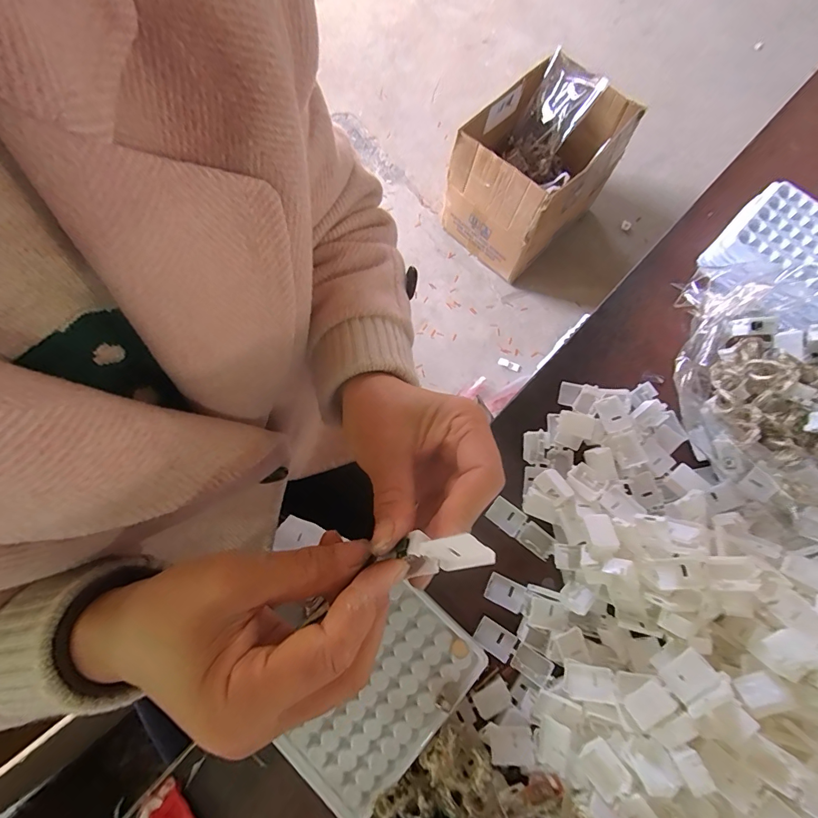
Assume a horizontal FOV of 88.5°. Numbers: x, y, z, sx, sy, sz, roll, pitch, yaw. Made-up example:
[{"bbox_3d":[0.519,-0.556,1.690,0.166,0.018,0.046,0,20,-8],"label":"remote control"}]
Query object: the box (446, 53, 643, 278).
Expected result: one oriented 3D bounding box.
[{"bbox_3d":[0.318,-0.613,1.089,0.303,0.276,0.379,41,78,10],"label":"box"}]

